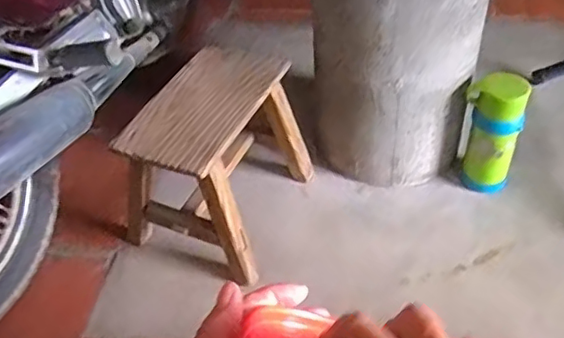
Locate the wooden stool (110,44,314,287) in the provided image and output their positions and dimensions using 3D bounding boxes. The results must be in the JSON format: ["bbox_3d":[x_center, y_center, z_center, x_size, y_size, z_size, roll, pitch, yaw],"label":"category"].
[{"bbox_3d":[-0.115,-0.026,1.025,0.213,0.235,0.296,16,47,21],"label":"wooden stool"}]

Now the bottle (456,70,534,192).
[{"bbox_3d":[0.376,-0.062,1.059,0.096,0.226,0.105,10,45,16],"label":"bottle"}]

